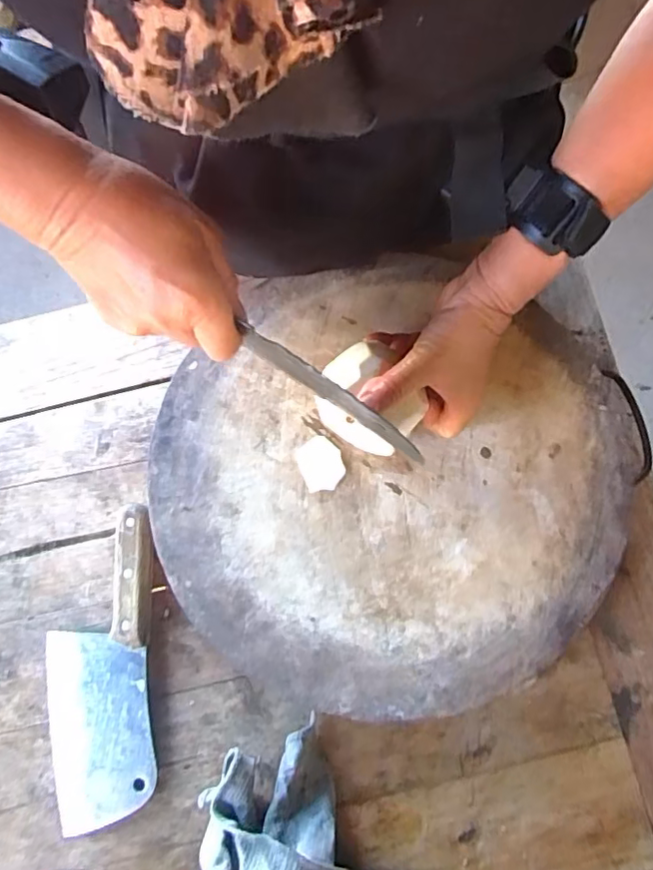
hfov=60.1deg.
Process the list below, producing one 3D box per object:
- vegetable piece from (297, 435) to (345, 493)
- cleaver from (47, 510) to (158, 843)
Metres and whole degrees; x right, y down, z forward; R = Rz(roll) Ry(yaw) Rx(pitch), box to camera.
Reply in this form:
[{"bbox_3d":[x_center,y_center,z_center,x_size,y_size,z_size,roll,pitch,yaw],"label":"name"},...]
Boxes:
[{"bbox_3d":[-0.004,0.021,0.417,0.031,0.004,0.040,-17,78,0],"label":"vegetable piece"},{"bbox_3d":[-0.172,0.172,0.420,0.084,0.026,0.223,-3,78,1],"label":"cleaver"}]

